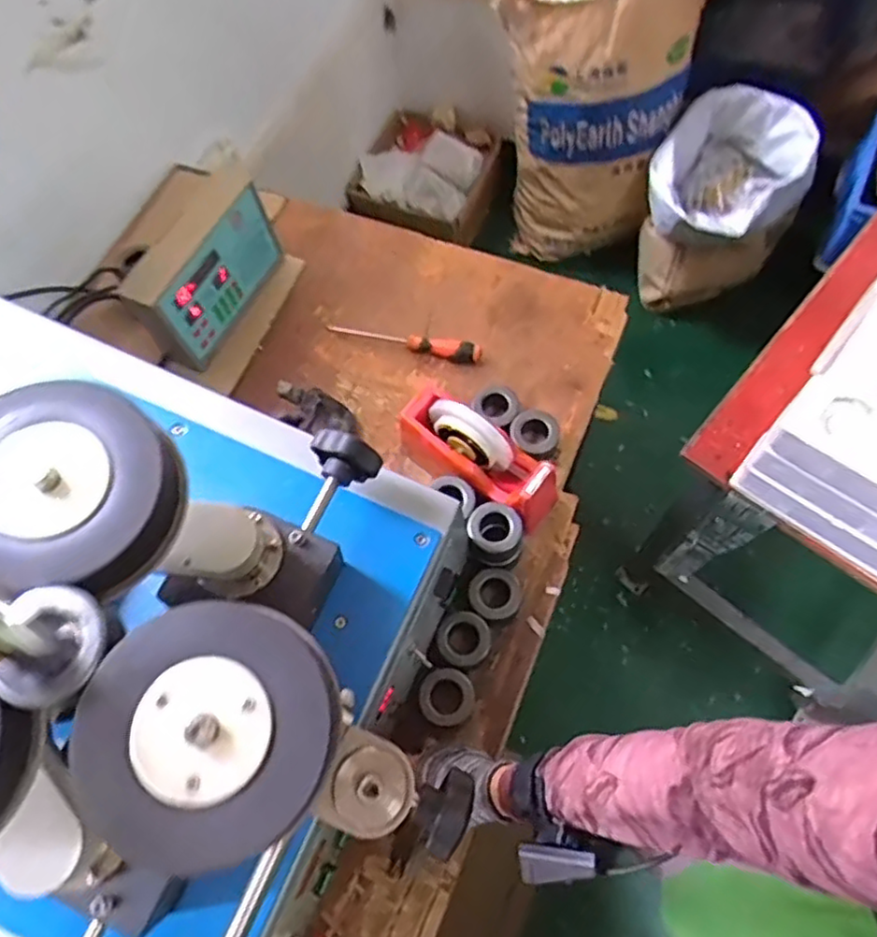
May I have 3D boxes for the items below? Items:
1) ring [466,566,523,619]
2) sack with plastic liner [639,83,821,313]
[{"bbox_3d":[0.066,0.146,0.770,0.059,0.039,0.059,-1,66,3],"label":"ring"},{"bbox_3d":[0.643,-0.604,1.521,0.314,0.415,0.298,26,70,14],"label":"sack with plastic liner"}]

